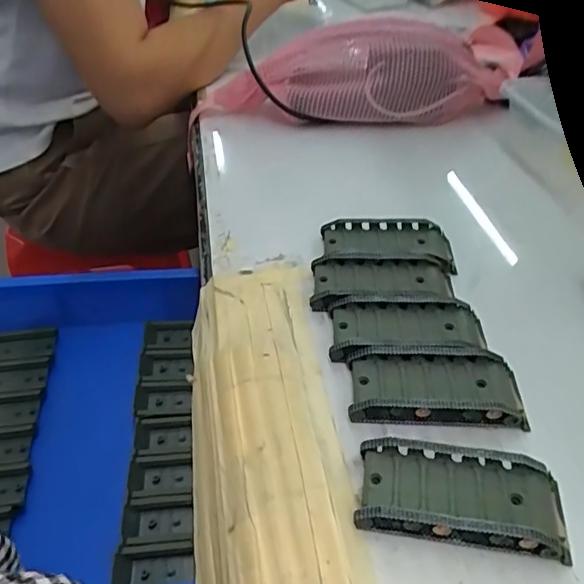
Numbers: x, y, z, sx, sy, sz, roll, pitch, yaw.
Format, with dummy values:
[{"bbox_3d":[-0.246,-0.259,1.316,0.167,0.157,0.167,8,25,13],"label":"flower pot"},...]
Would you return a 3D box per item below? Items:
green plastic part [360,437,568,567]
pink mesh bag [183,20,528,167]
[{"bbox_3d":[0.081,0.097,0.269,0.095,0.016,0.044,7,43,5],"label":"green plastic part"},{"bbox_3d":[0.066,-0.218,0.565,0.345,0.094,0.065,-3,43,-6],"label":"pink mesh bag"}]

